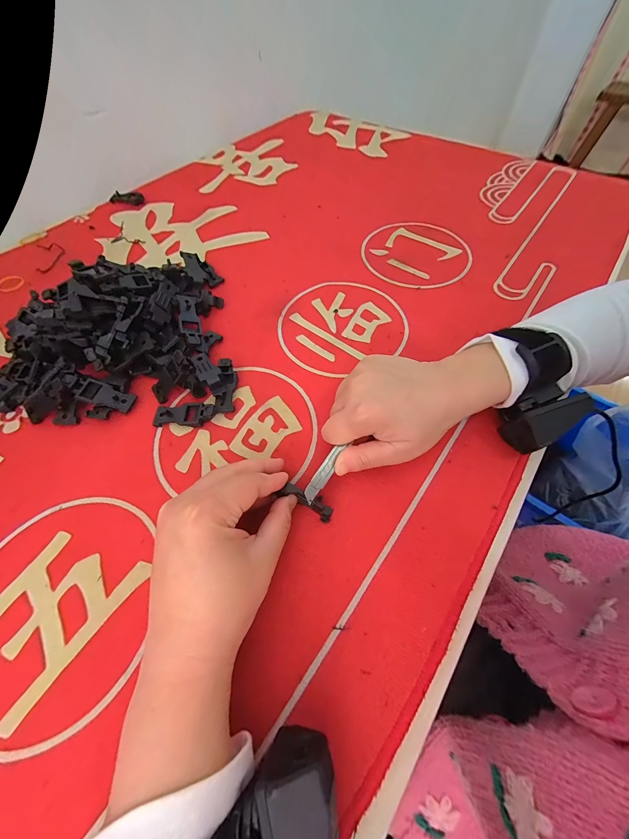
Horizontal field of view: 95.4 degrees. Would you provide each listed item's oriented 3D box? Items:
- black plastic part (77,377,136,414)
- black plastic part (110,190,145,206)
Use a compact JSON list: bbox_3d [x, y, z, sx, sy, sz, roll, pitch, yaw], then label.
[{"bbox_3d":[-0.190,-0.021,0.262,0.044,0.008,0.022,20,63,-8],"label":"black plastic part"},{"bbox_3d":[-0.293,-0.346,0.448,0.049,0.011,0.020,0,61,1],"label":"black plastic part"}]

